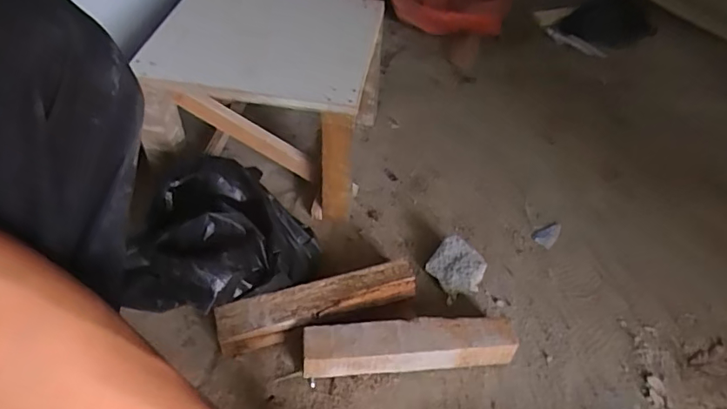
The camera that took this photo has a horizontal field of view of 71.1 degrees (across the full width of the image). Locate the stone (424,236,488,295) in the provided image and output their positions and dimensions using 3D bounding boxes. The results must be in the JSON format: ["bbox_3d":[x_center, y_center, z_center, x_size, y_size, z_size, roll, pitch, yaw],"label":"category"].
[{"bbox_3d":[0.125,0.085,0.684,0.056,0.040,0.071,-29,54,-28],"label":"stone"}]

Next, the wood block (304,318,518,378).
[{"bbox_3d":[0.053,0.168,0.595,0.239,0.053,0.044,-2,45,-6],"label":"wood block"}]

